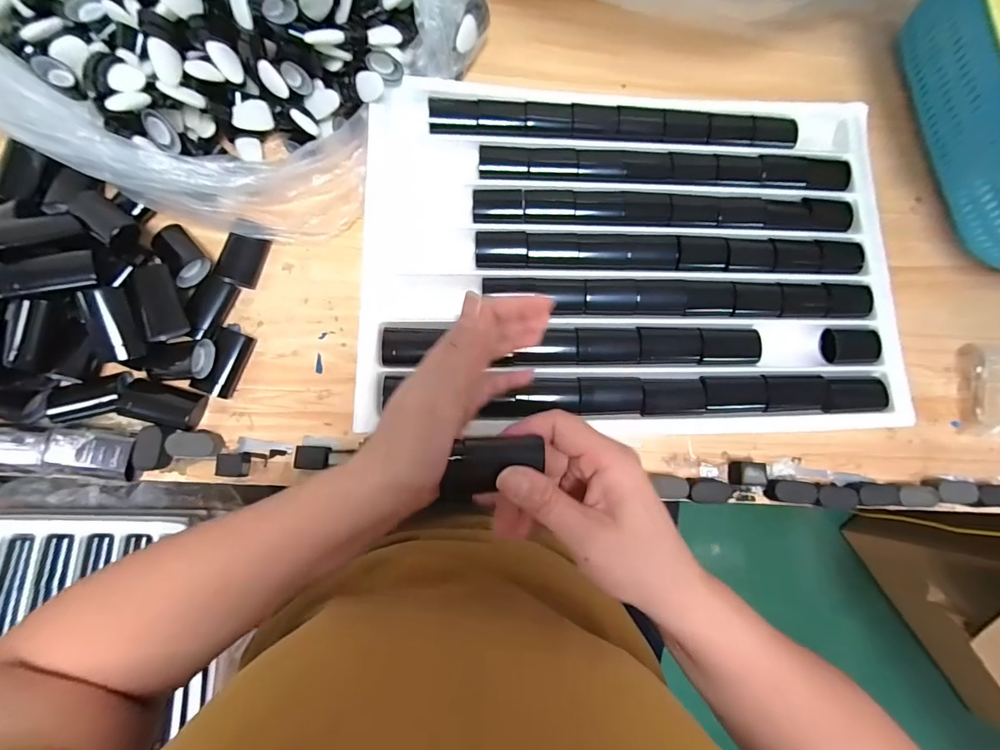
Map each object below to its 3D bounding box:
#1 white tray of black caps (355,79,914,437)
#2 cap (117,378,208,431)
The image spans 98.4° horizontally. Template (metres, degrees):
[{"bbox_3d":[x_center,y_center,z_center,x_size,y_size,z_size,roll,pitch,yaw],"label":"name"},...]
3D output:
[{"bbox_3d":[0.129,-0.118,0.407,0.495,0.021,0.335,1,81,-5],"label":"white tray of black caps"},{"bbox_3d":[-0.285,0.024,0.363,0.061,0.032,0.031,15,80,-2],"label":"cap"}]

